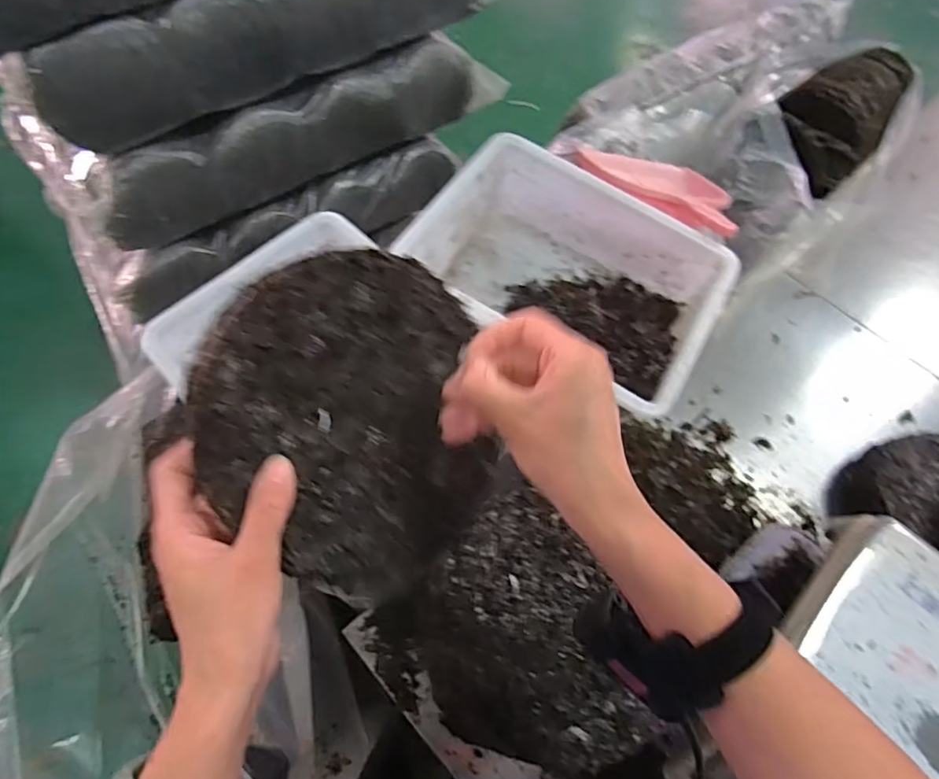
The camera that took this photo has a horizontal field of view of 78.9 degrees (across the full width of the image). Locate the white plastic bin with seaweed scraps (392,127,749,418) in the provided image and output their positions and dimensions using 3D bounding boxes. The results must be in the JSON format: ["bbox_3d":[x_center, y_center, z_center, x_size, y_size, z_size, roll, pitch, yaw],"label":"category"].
[{"bbox_3d":[0.126,-0.138,0.740,0.364,0.119,0.281,31,64,13],"label":"white plastic bin with seaweed scraps"}]

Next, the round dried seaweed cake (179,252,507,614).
[{"bbox_3d":[-0.065,0.022,0.353,0.182,0.017,0.201,-11,92,-34],"label":"round dried seaweed cake"}]

